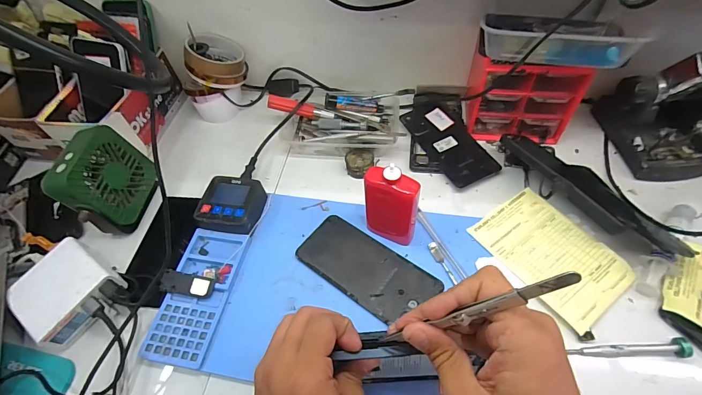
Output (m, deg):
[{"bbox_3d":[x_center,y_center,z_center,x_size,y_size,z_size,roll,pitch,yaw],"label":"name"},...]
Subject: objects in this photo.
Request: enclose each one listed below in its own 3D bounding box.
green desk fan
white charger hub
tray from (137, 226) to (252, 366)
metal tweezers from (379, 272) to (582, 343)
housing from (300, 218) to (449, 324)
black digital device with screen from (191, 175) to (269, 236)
[{"bbox_3d":[-0.302,-0.018,0.442,0.045,0.112,0.102,-7,54,19],"label":"green desk fan"},{"bbox_3d":[-0.317,0.105,0.400,0.091,0.058,0.088,27,61,22],"label":"white charger hub"},{"bbox_3d":[-0.169,0.104,0.395,0.069,0.012,0.147,6,55,10],"label":"tray"},{"bbox_3d":[0.070,0.077,0.233,0.009,0.156,0.005,19,51,-27],"label":"metal tweezers"},{"bbox_3d":[0.014,0.078,0.405,0.150,0.008,0.074,31,63,24],"label":"housing"},{"bbox_3d":[-0.151,0.010,0.449,0.070,0.026,0.075,5,55,9],"label":"black digital device with screen"}]

